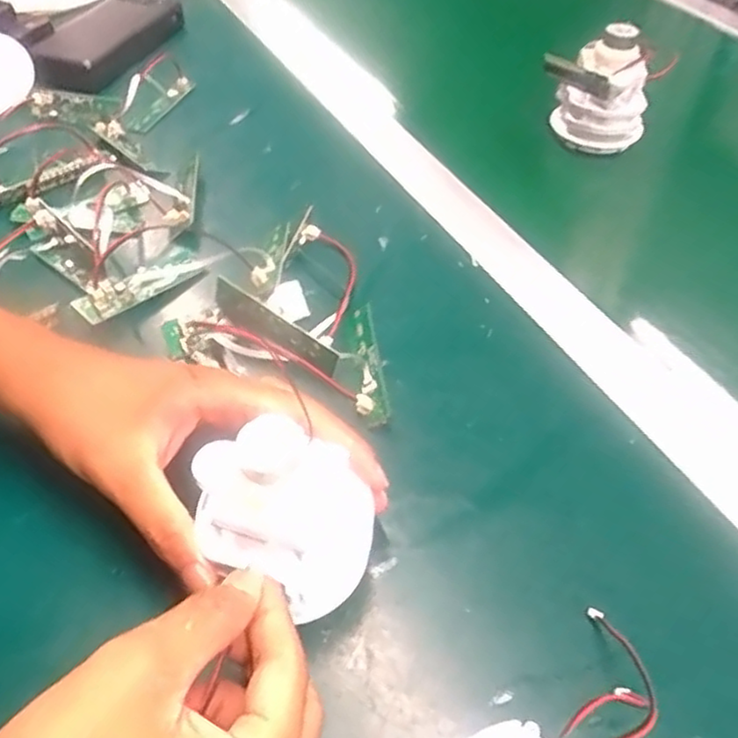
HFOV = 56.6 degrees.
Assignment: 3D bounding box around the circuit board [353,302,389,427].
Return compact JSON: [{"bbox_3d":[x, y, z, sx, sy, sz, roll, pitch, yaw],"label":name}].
[{"bbox_3d":[-0.002,-0.003,0.371,0.015,0.007,0.077,-5,49,-5],"label":"circuit board"}]

